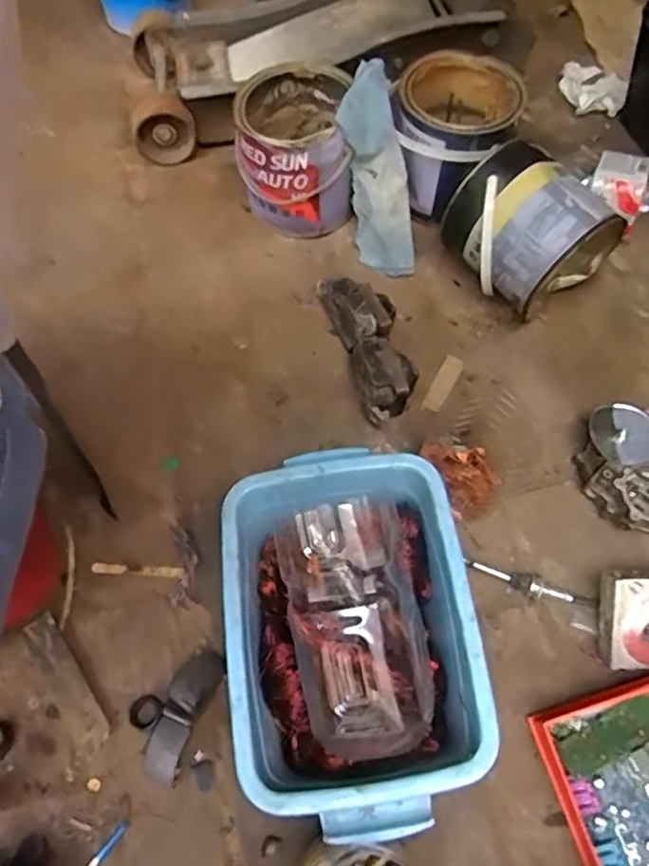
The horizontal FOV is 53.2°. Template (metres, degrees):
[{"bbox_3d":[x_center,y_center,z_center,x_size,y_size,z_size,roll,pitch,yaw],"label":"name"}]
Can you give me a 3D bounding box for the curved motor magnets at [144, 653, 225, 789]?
[{"bbox_3d":[-0.137,0.270,0.624,0.041,0.017,0.120,20,64,10],"label":"curved motor magnets"}]

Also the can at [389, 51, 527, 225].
[{"bbox_3d":[0.170,-0.398,0.877,0.150,0.142,0.190,21,65,11],"label":"can"}]

